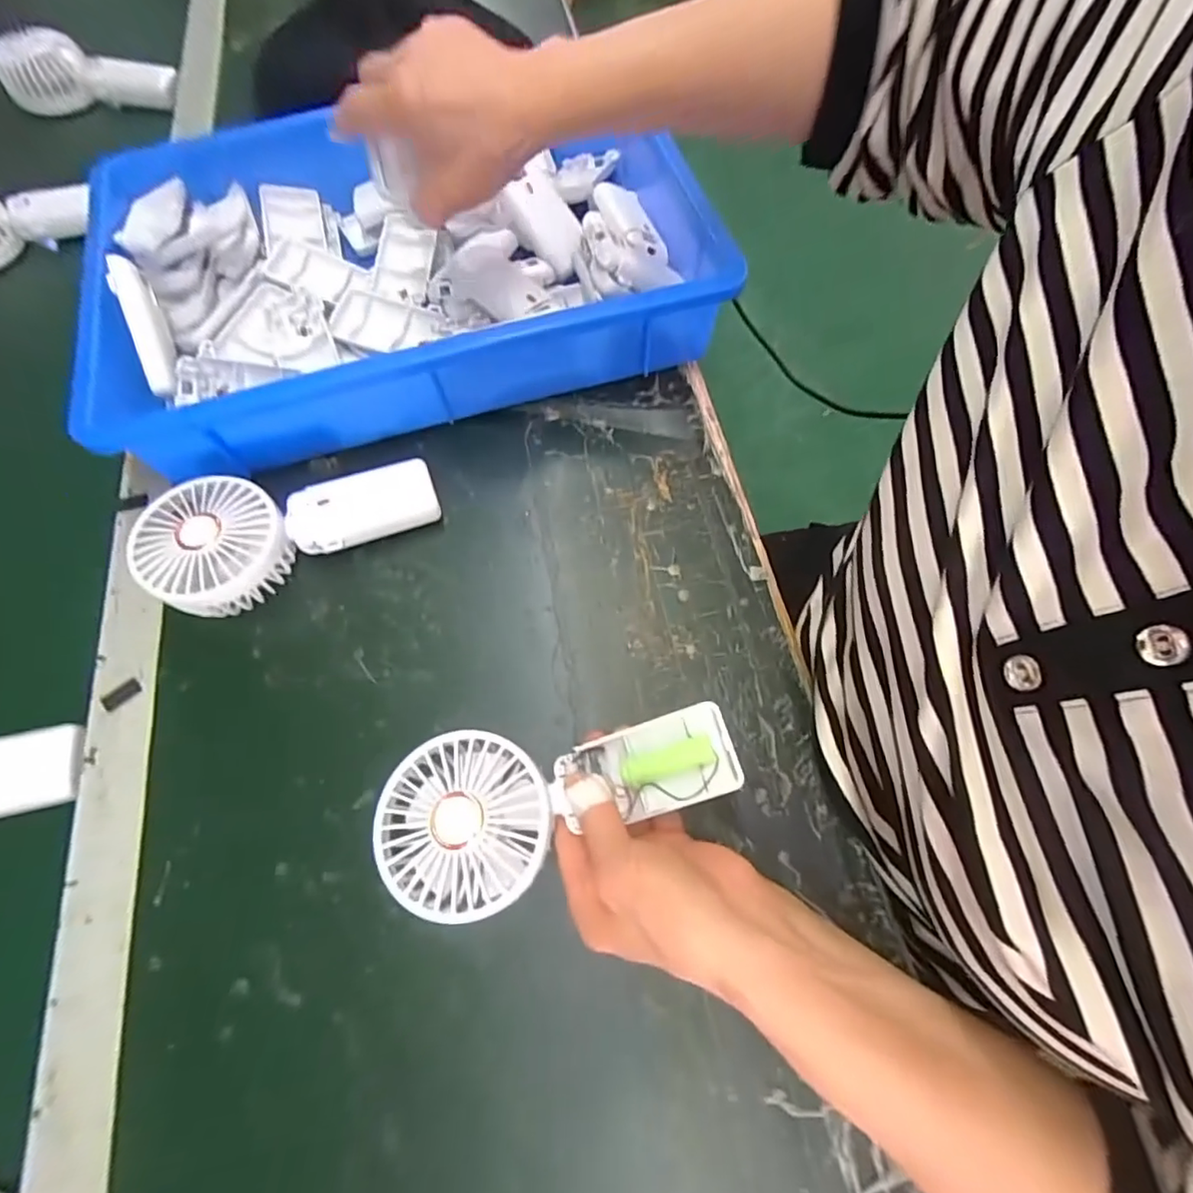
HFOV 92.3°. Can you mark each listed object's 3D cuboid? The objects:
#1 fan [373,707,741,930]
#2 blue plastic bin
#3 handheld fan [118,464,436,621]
[{"bbox_3d":[-0.020,0.100,0.289,0.177,0.025,0.081,-13,69,-5],"label":"fan"},{"bbox_3d":[-0.138,-0.262,0.430,0.403,0.076,0.280,-14,69,-4],"label":"blue plastic bin"},{"bbox_3d":[-0.192,-0.040,0.365,0.179,0.041,0.088,-12,69,-4],"label":"handheld fan"}]

